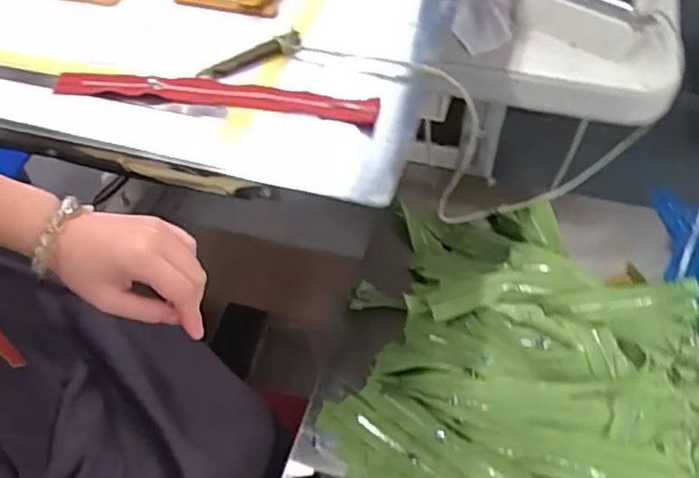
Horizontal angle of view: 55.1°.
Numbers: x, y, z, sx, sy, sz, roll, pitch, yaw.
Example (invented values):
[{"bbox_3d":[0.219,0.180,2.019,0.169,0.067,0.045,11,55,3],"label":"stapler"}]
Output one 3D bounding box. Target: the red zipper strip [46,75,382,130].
[{"bbox_3d":[-0.122,-0.130,0.608,0.299,0.011,0.037,7,49,7],"label":"red zipper strip"}]

